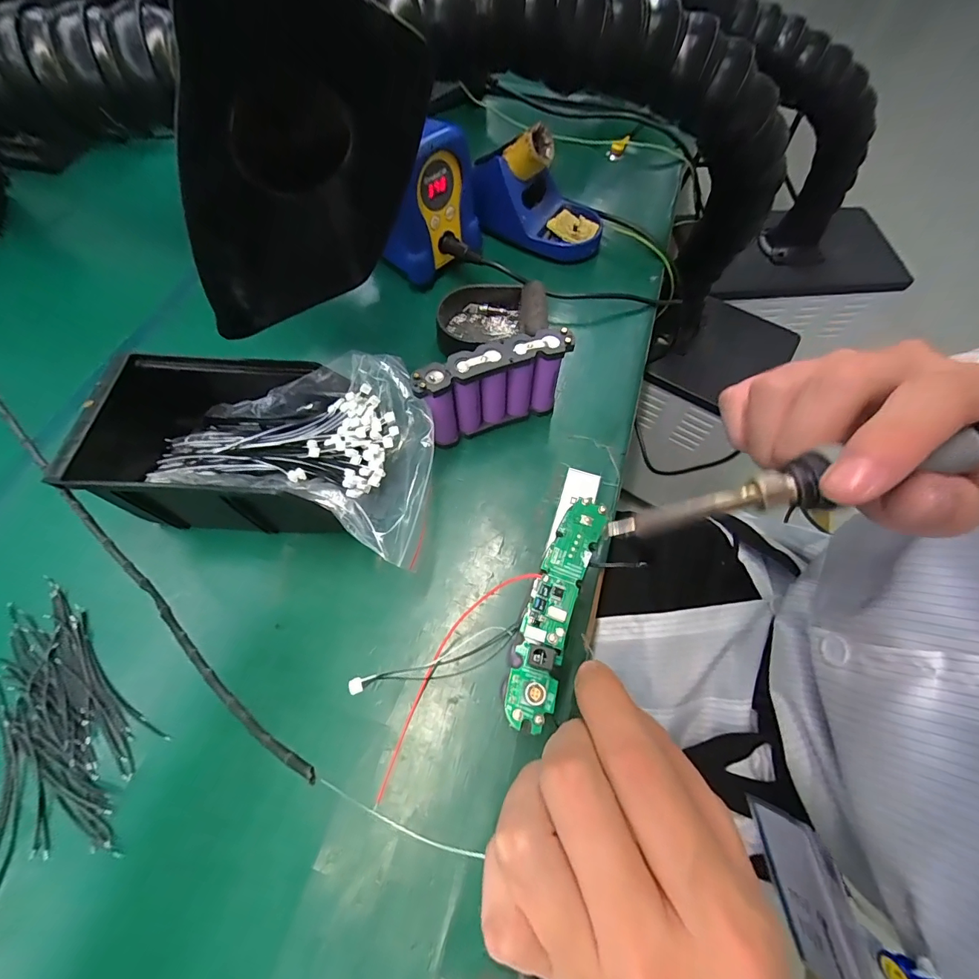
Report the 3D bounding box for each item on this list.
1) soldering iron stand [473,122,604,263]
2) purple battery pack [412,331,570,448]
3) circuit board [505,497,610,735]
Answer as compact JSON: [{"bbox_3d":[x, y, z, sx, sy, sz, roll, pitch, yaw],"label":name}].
[{"bbox_3d":[0.054,-0.300,0.440,0.131,0.088,0.082,10,64,5],"label":"soldering iron stand"},{"bbox_3d":[0.003,-0.075,0.333,0.112,0.079,0.025,-18,65,-9],"label":"purple battery pack"},{"bbox_3d":[0.033,0.056,0.213,0.024,0.014,0.114,18,67,8],"label":"circuit board"}]

